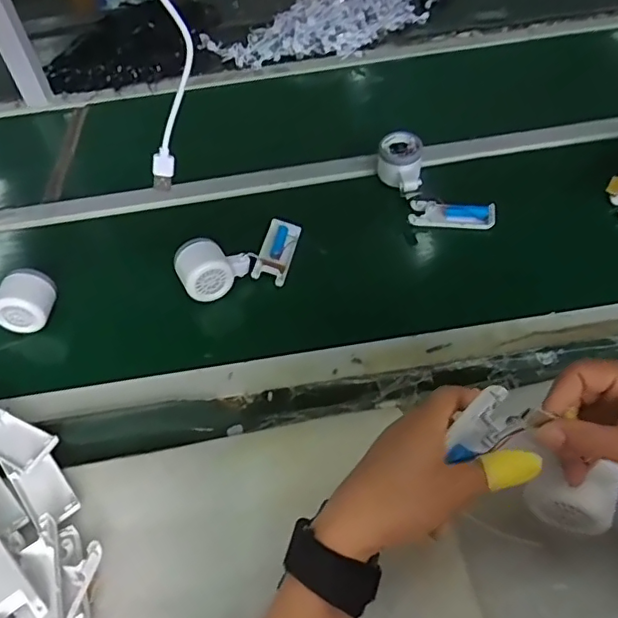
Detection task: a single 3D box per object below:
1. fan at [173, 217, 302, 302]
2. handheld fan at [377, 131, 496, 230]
[{"bbox_3d":[-0.071,-0.058,0.674,0.164,0.052,0.086,-23,49,-30],"label":"fan"},{"bbox_3d":[0.150,-0.153,0.734,0.079,0.050,0.181,-34,71,-23],"label":"handheld fan"}]

